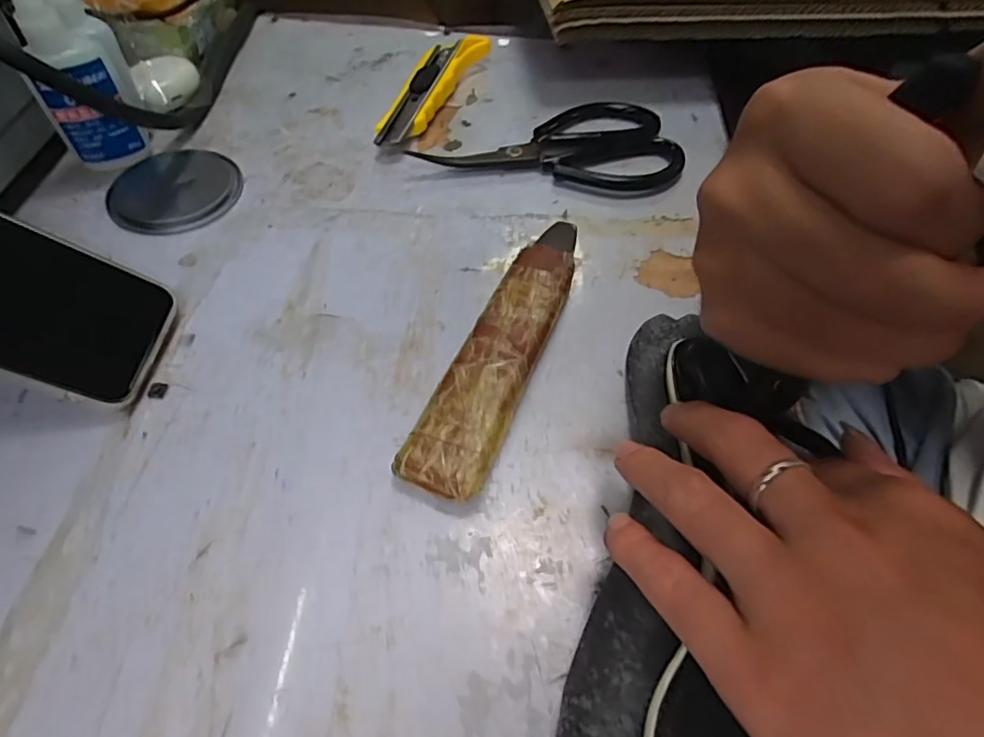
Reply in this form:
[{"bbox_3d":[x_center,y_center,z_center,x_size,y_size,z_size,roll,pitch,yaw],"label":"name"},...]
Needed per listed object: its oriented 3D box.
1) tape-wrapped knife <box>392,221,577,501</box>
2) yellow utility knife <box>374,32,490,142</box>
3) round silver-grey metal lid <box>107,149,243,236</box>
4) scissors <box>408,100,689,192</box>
[{"bbox_3d":[0.010,-0.015,0.301,0.038,0.019,0.185,21,57,12],"label":"tape-wrapped knife"},{"bbox_3d":[-0.049,-0.212,0.433,0.037,0.022,0.147,21,57,12],"label":"yellow utility knife"},{"bbox_3d":[-0.206,-0.118,0.372,0.078,0.005,0.080,1,55,-1],"label":"round silver-grey metal lid"},{"bbox_3d":[0.039,-0.155,0.399,0.172,0.014,0.094,-6,55,-7],"label":"scissors"}]

